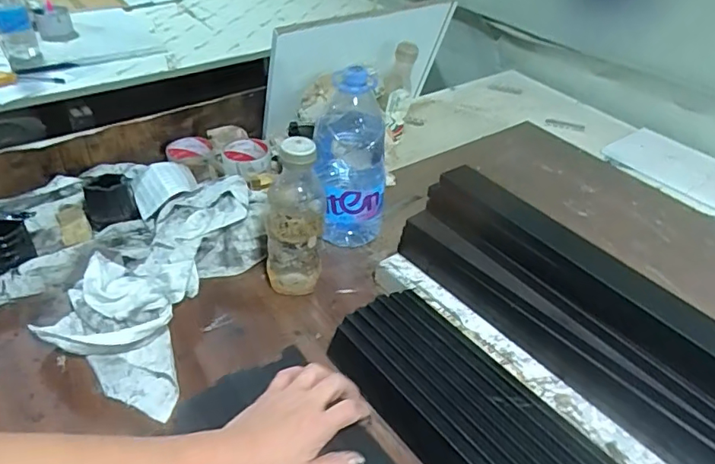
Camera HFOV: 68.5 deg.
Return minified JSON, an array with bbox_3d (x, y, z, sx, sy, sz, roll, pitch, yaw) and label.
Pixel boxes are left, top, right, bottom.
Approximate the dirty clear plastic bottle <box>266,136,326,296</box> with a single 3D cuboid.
[{"bbox_3d":[-0.078,-0.013,0.640,0.071,0.212,0.055,-3,39,-8],"label":"dirty clear plastic bottle"}]

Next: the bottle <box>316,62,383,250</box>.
[{"bbox_3d":[-0.011,-0.093,0.711,0.097,0.245,0.073,0,39,-4],"label":"bottle"}]

